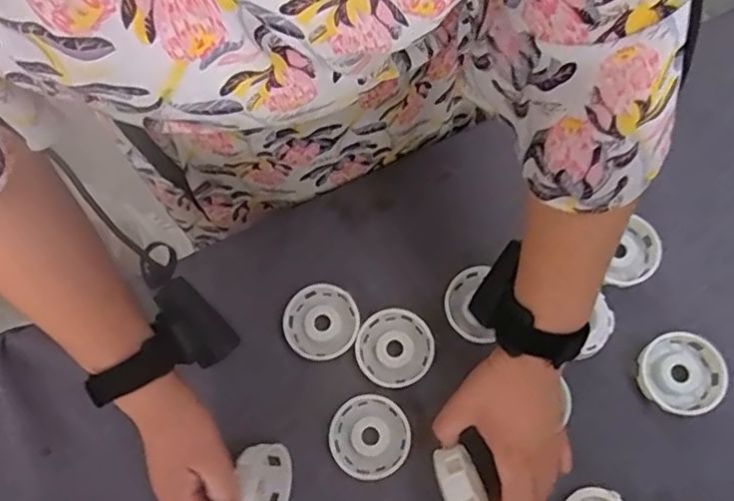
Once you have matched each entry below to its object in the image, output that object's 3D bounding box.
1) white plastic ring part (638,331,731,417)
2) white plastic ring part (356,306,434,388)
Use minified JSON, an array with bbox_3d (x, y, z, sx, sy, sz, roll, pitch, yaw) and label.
[{"bbox_3d":[0.273,0.108,0.517,0.073,0.017,0.066,5,76,8],"label":"white plastic ring part"},{"bbox_3d":[0.024,0.088,0.531,0.066,0.022,0.065,-2,75,6],"label":"white plastic ring part"}]

